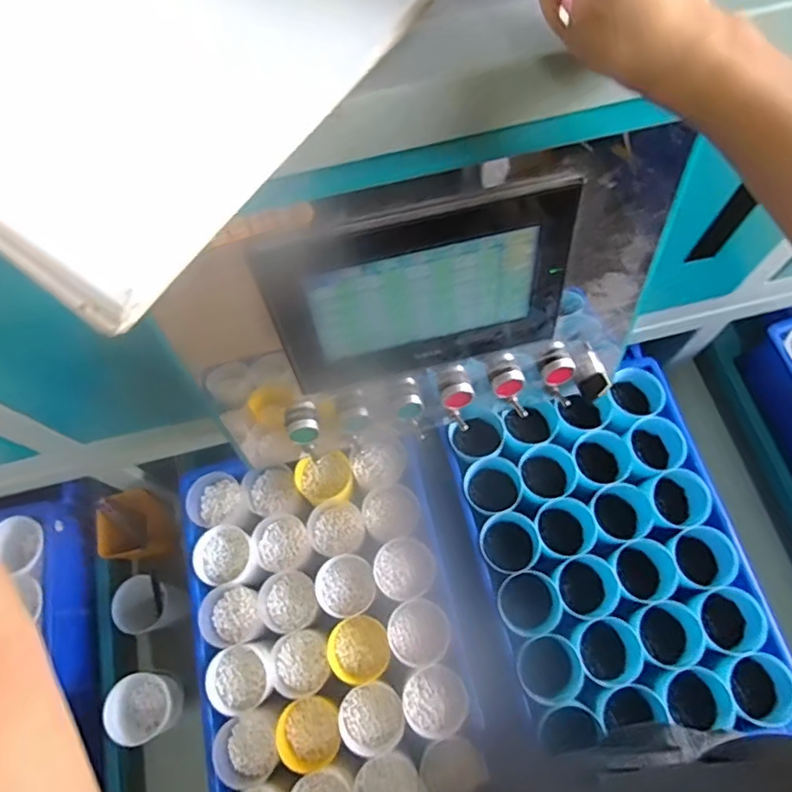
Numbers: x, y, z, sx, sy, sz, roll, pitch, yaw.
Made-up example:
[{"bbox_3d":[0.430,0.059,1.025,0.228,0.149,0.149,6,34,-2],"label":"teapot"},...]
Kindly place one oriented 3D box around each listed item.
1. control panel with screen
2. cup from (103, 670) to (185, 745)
[{"bbox_3d":[0.022,-0.050,0.421,0.338,0.229,0.063,-12,68,-1],"label":"control panel with screen"},{"bbox_3d":[-0.267,0.333,0.620,0.060,0.067,0.065,-1,68,3],"label":"cup"}]

